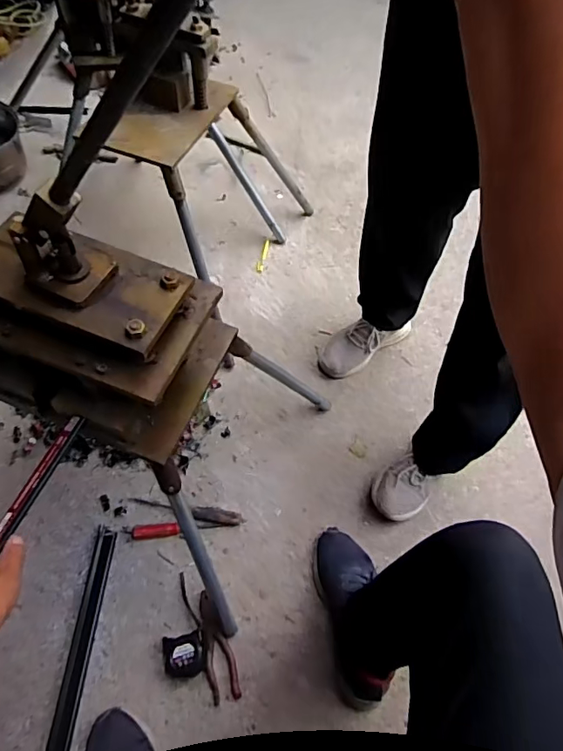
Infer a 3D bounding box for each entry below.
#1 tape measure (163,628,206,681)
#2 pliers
[{"bbox_3d":[-0.164,0.474,0.849,0.070,0.048,0.065,-9,59,-11],"label":"tape measure"},{"bbox_3d":[-0.112,0.470,0.877,0.050,0.025,0.170,-10,59,-11],"label":"pliers"}]

